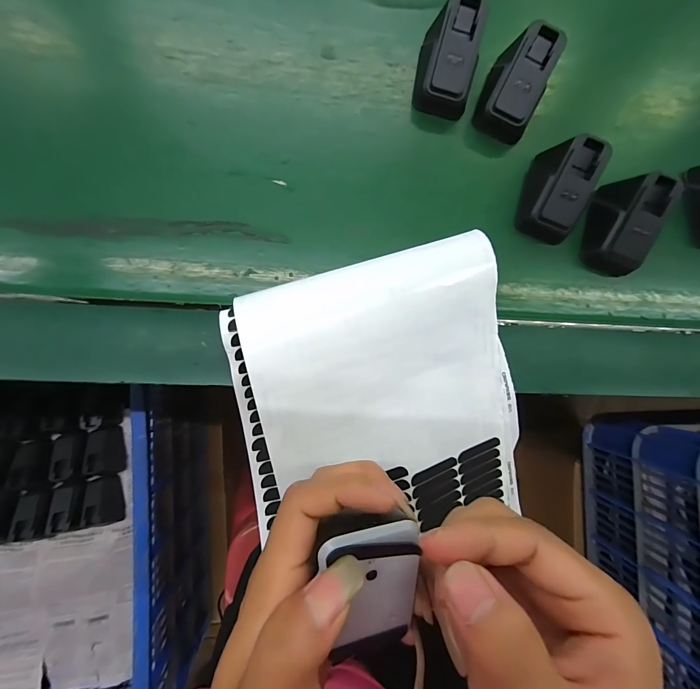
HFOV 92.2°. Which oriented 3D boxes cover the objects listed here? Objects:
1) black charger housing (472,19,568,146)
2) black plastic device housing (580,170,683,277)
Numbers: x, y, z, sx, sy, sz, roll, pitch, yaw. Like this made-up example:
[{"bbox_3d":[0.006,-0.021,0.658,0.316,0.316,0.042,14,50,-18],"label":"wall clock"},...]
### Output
[{"bbox_3d":[0.126,-0.197,0.256,0.043,0.039,0.066,29,83,-2],"label":"black charger housing"},{"bbox_3d":[0.211,-0.092,0.254,0.038,0.040,0.062,16,84,-4],"label":"black plastic device housing"}]

